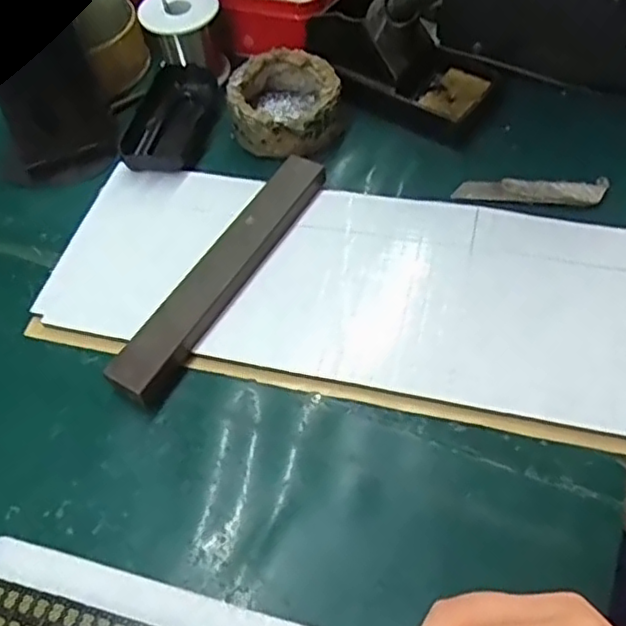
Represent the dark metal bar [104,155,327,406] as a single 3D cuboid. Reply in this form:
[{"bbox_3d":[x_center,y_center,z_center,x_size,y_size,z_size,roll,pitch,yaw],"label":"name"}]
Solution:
[{"bbox_3d":[-0.056,-0.030,0.427,0.028,0.026,0.204,23,59,20],"label":"dark metal bar"}]

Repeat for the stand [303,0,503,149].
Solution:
[{"bbox_3d":[0.069,-0.201,0.507,0.148,0.074,0.074,27,60,22],"label":"stand"}]

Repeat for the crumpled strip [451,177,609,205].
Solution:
[{"bbox_3d":[0.154,-0.087,0.463,0.101,0.011,0.022,5,54,8],"label":"crumpled strip"}]

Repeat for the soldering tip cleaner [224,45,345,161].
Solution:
[{"bbox_3d":[-0.021,-0.164,0.509,0.084,0.044,0.084,-2,53,3],"label":"soldering tip cleaner"}]

